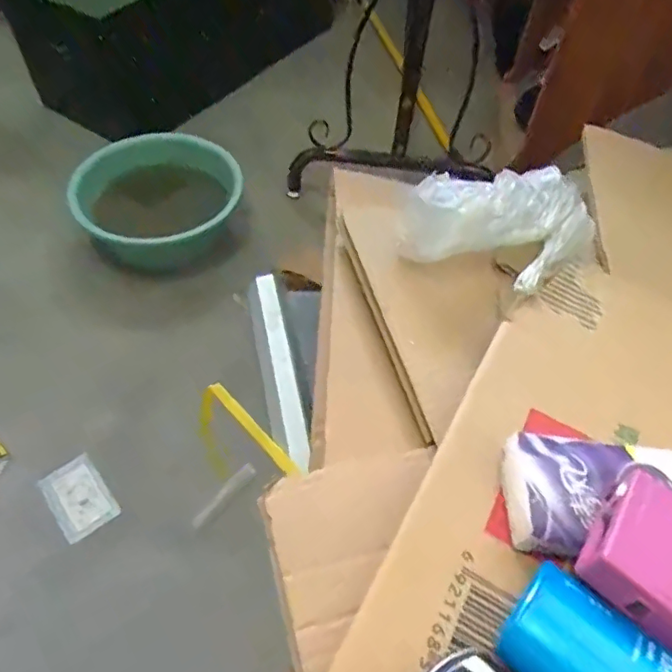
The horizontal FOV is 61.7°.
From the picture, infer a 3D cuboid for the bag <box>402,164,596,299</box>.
[{"bbox_3d":[0.134,-0.087,0.424,0.194,0.055,0.110,-12,55,-30],"label":"bag"}]

